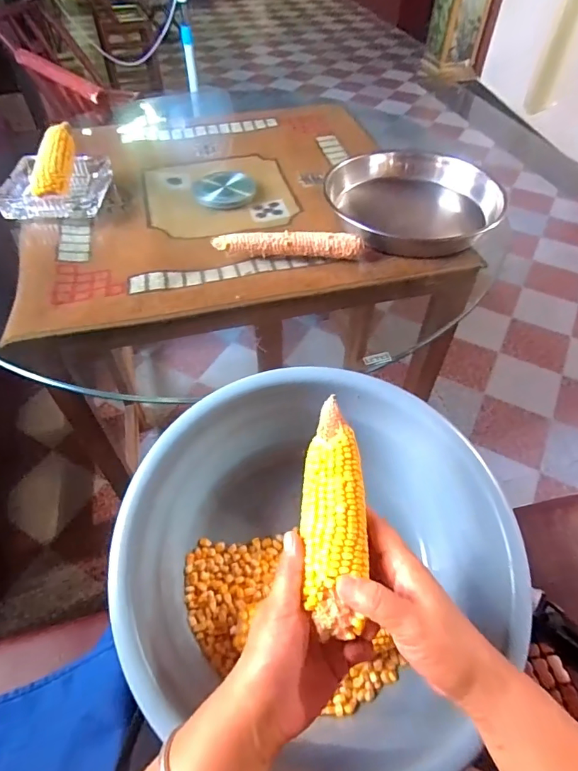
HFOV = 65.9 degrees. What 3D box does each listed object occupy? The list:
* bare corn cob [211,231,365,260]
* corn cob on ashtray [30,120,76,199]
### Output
[{"bbox_3d":[-0.001,-0.204,0.644,0.210,0.028,0.025,1,51,2],"label":"bare corn cob"},{"bbox_3d":[-0.376,-0.363,0.715,0.051,0.038,0.157,-2,66,-1],"label":"corn cob on ashtray"}]

